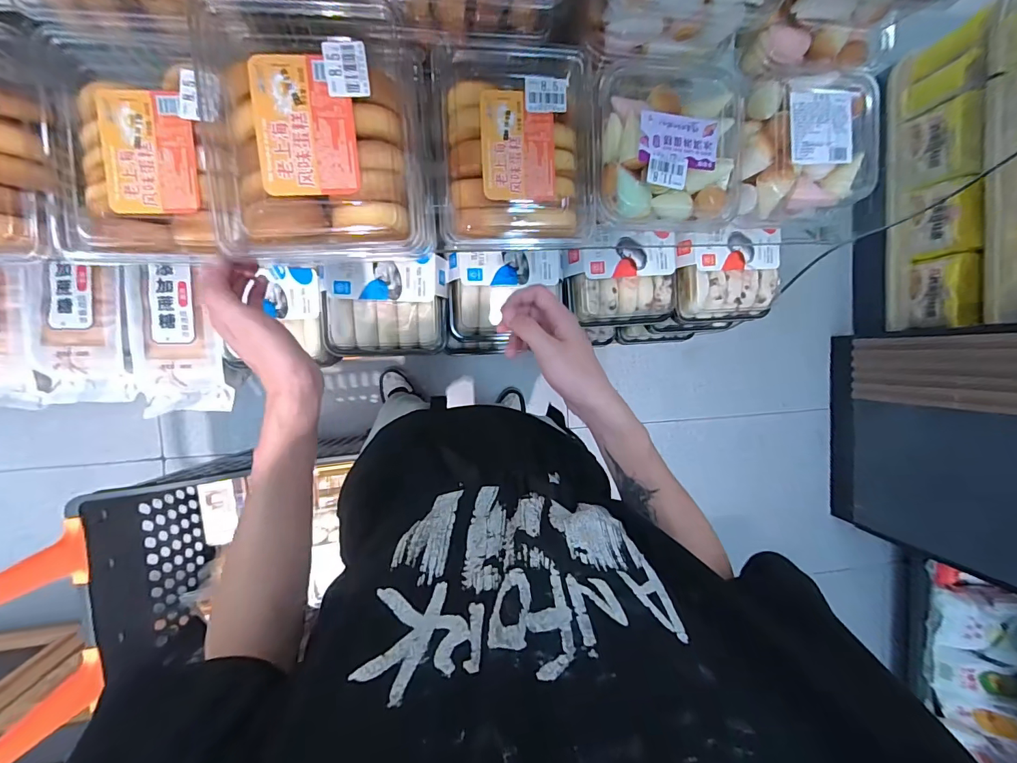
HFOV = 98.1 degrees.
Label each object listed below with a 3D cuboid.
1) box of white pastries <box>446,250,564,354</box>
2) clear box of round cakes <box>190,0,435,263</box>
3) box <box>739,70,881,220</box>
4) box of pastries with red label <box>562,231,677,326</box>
[{"bbox_3d":[-0.001,-0.105,0.592,0.158,0.043,0.128,-2,93,-9],"label":"box of white pastries"},{"bbox_3d":[-0.146,-0.199,0.359,0.161,0.070,0.201,-2,93,-9],"label":"clear box of round cakes"},{"bbox_3d":[0.314,-0.250,0.467,0.130,0.052,0.130,-5,94,-9],"label":"box"},{"bbox_3d":[0.156,-0.135,0.609,0.147,0.053,0.111,-10,95,-8],"label":"box of pastries with red label"}]

